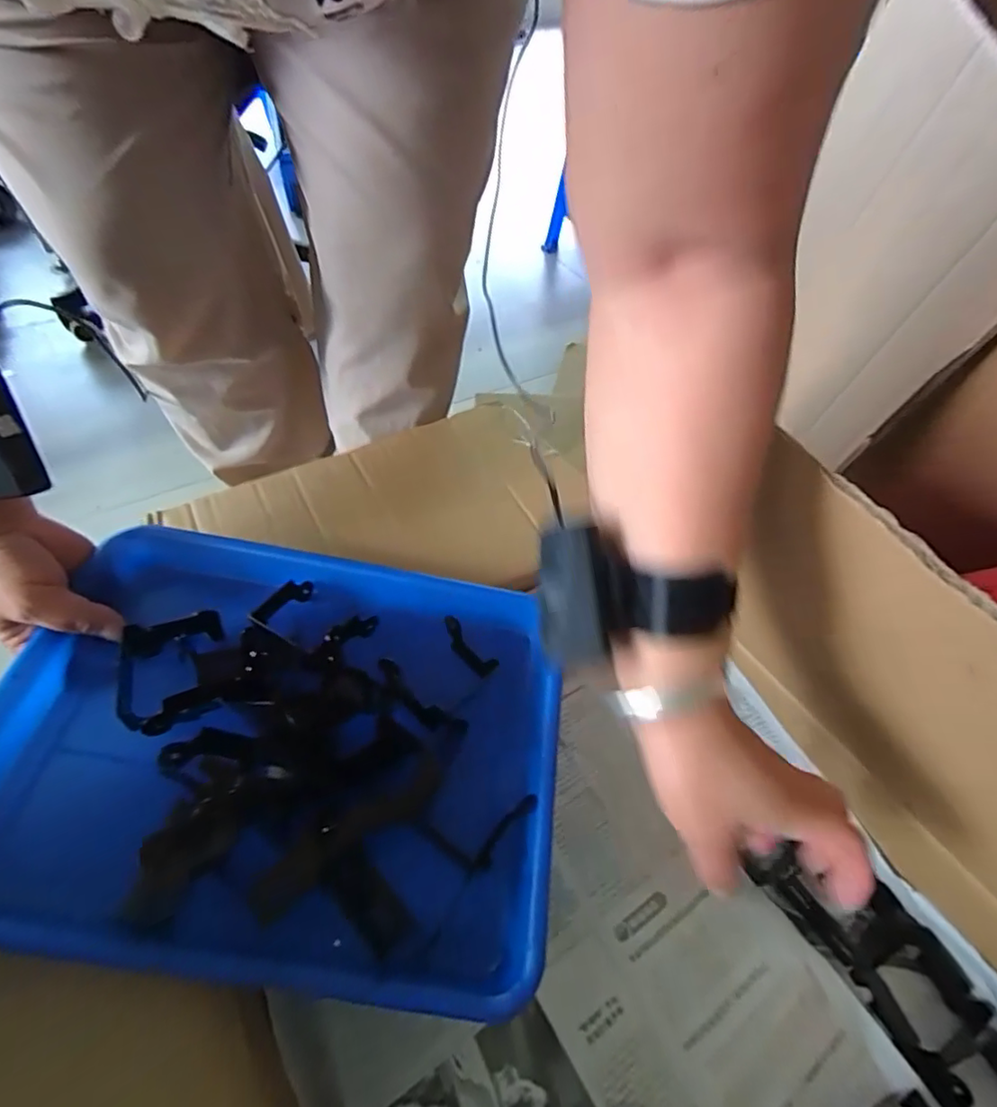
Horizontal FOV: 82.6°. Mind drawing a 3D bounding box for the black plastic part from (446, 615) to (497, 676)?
[{"bbox_3d":[-0.023,0.065,0.397,0.013,0.017,0.049,-34,74,-25],"label":"black plastic part"}]

